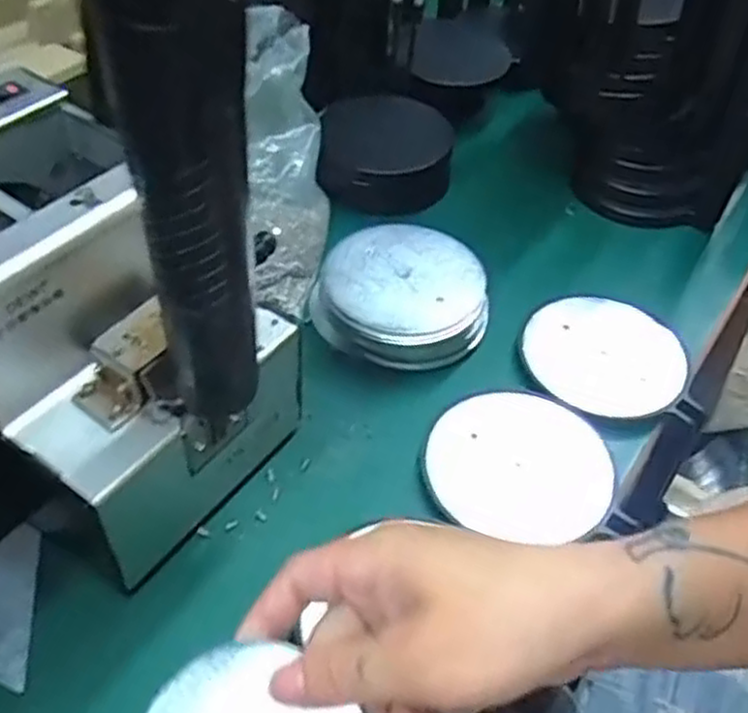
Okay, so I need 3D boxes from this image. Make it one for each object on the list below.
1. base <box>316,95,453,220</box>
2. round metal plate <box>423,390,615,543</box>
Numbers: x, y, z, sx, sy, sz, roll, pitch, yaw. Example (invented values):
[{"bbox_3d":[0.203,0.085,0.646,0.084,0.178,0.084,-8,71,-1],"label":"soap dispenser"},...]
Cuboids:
[{"bbox_3d":[0.010,-0.150,0.561,0.097,0.037,0.097,2,47,-2],"label":"base"},{"bbox_3d":[0.078,0.055,0.408,0.093,0.012,0.081,26,51,19],"label":"round metal plate"}]

